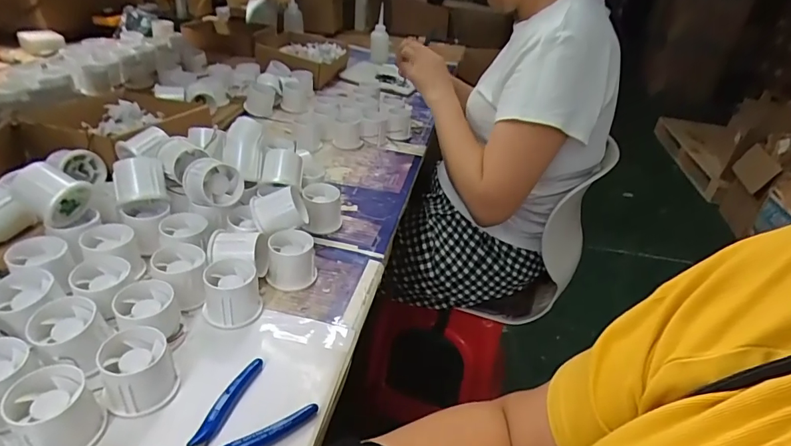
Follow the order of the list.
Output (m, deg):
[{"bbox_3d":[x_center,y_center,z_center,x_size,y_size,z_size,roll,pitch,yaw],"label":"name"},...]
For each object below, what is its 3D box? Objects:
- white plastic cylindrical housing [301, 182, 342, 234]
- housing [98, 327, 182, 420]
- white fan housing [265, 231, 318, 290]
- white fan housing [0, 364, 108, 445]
[{"bbox_3d":[-0.099,-0.018,0.619,0.054,0.054,0.063,1,33,-9],"label":"white plastic cylindrical housing"},{"bbox_3d":[-0.218,0.124,0.384,0.053,0.049,0.051,5,33,-3],"label":"housing"},{"bbox_3d":[-0.120,0.042,0.527,0.053,0.050,0.049,-2,34,-14],"label":"white fan housing"},{"bbox_3d":[-0.256,0.143,0.346,0.057,0.045,0.050,27,38,28],"label":"white fan housing"}]

